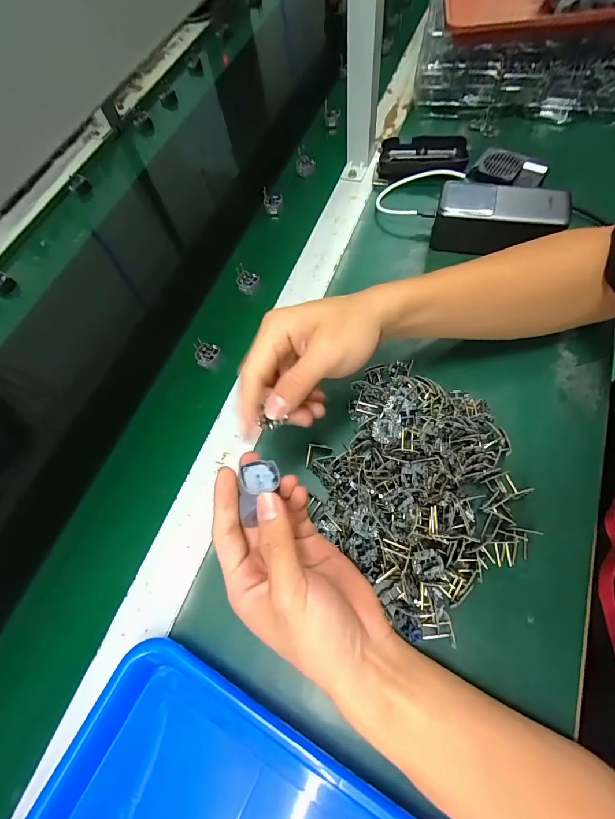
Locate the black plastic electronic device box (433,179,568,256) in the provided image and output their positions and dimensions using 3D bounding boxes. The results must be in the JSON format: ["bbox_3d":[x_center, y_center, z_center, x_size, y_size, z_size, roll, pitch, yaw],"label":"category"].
[{"bbox_3d":[0.208,-0.211,0.414,0.125,0.058,0.049,12,67,11],"label":"black plastic electronic device box"}]

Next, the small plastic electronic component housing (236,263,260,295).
[{"bbox_3d":[-0.073,-0.159,0.448,0.026,0.024,0.024,-2,65,5],"label":"small plastic electronic component housing"}]

